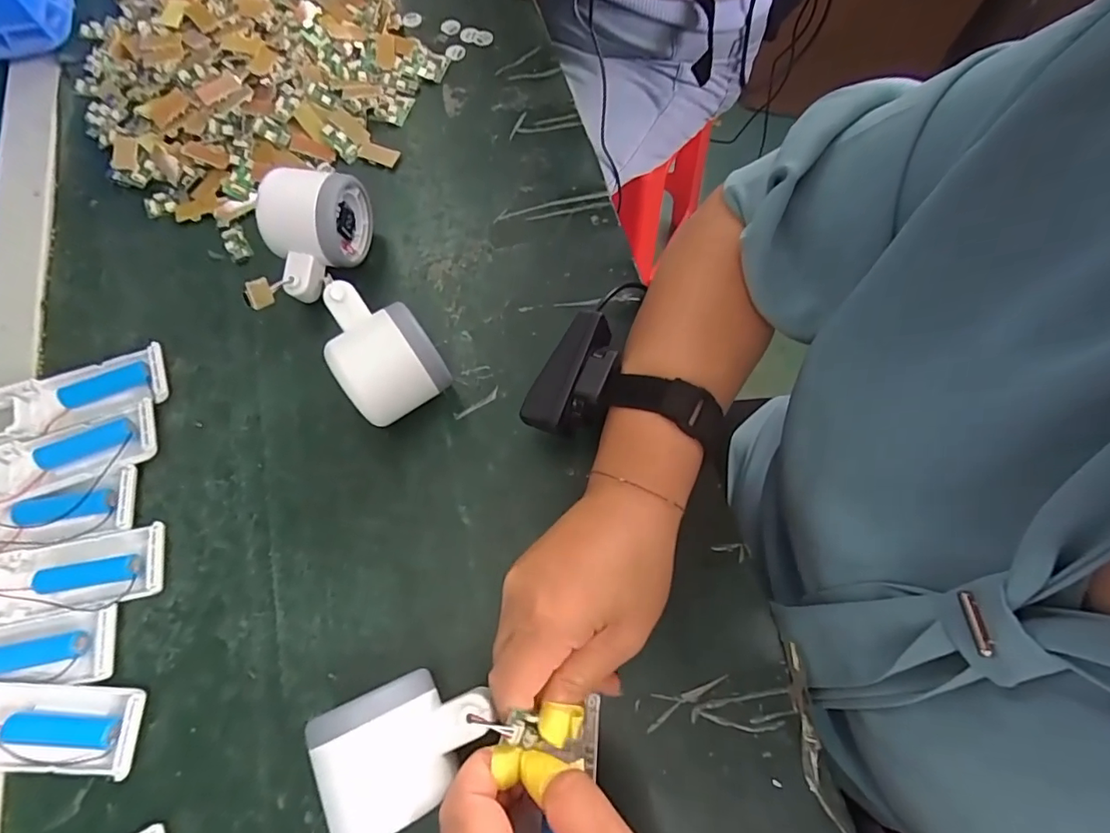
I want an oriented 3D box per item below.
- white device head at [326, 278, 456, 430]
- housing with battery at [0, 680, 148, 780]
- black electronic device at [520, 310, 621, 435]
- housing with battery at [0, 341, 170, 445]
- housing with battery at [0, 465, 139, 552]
[{"bbox_3d":[-0.105,-0.036,0.321,0.055,0.059,0.073,-34,74,-12],"label":"white device head"},{"bbox_3d":[-0.268,0.159,0.272,0.105,0.021,0.041,4,70,1],"label":"housing with battery"},{"bbox_3d":[0.013,-0.022,0.295,0.040,0.024,0.070,30,72,10],"label":"black electronic device"},{"bbox_3d":[-0.302,-0.013,0.337,0.102,0.017,0.042,-20,71,-8],"label":"housing with battery"},{"bbox_3d":[-0.301,0.055,0.302,0.101,0.016,0.036,-12,70,-5],"label":"housing with battery"}]

